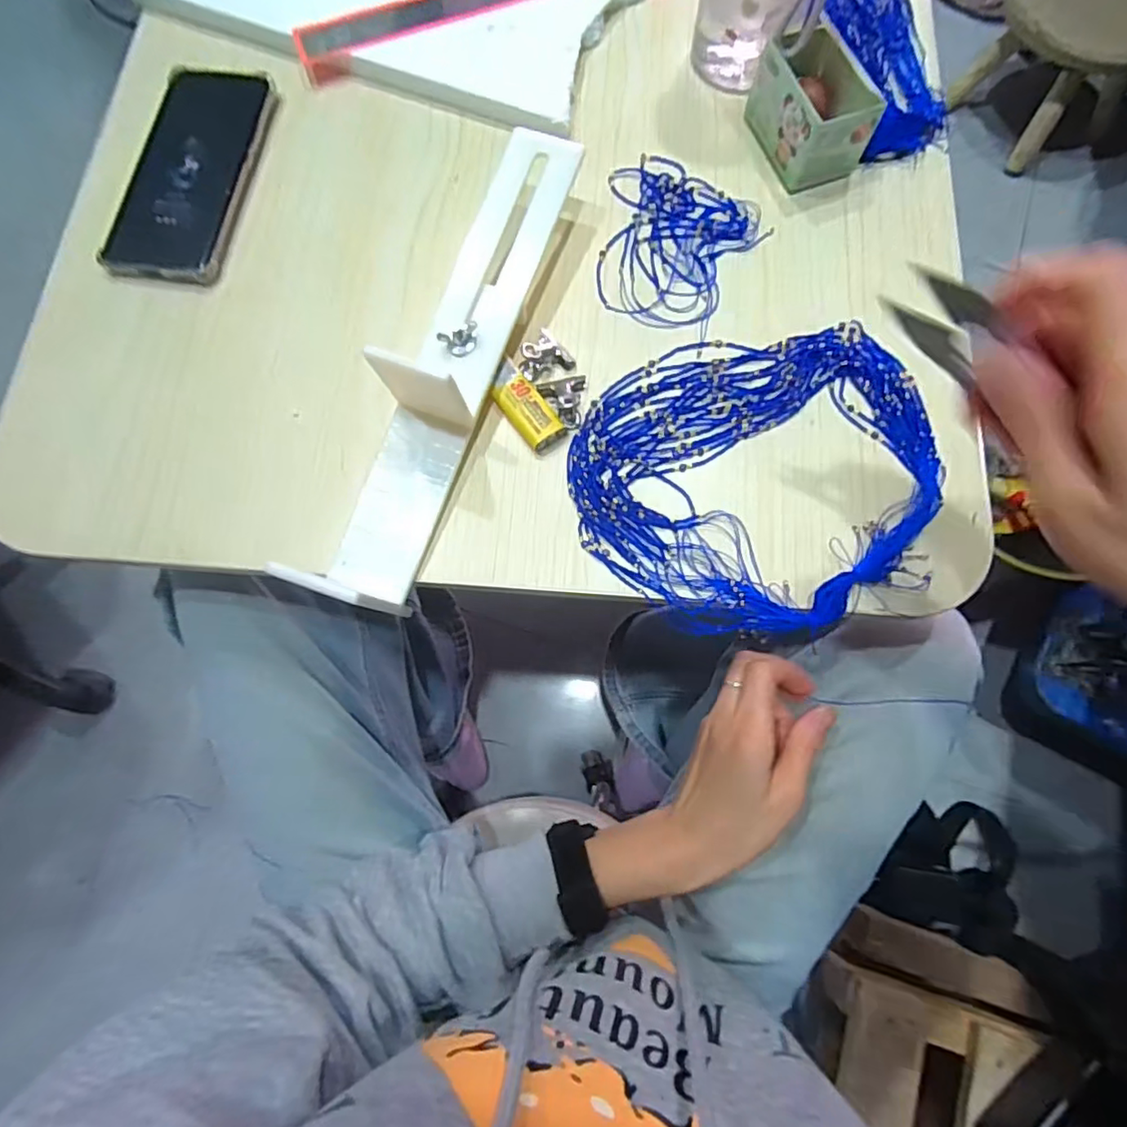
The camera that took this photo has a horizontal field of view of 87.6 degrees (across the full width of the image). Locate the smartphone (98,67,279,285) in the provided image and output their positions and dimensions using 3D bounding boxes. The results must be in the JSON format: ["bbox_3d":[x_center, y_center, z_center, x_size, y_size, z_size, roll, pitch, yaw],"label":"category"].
[{"bbox_3d":[-0.249,-0.263,0.394,0.074,0.010,0.172,9,77,2],"label":"smartphone"}]

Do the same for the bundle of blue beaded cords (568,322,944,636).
[{"bbox_3d":[0.110,-0.050,0.336,0.204,0.020,0.174,-6,76,-1],"label":"bundle of blue beaded cords"}]

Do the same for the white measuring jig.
[{"bbox_3d":[-0.067,-0.119,0.334,0.061,0.057,0.305,19,77,5],"label":"white measuring jig"}]

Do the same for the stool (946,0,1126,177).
[{"bbox_3d":[0.771,-0.783,0.912,0.189,0.201,0.226,-32,78,-7],"label":"stool"}]

